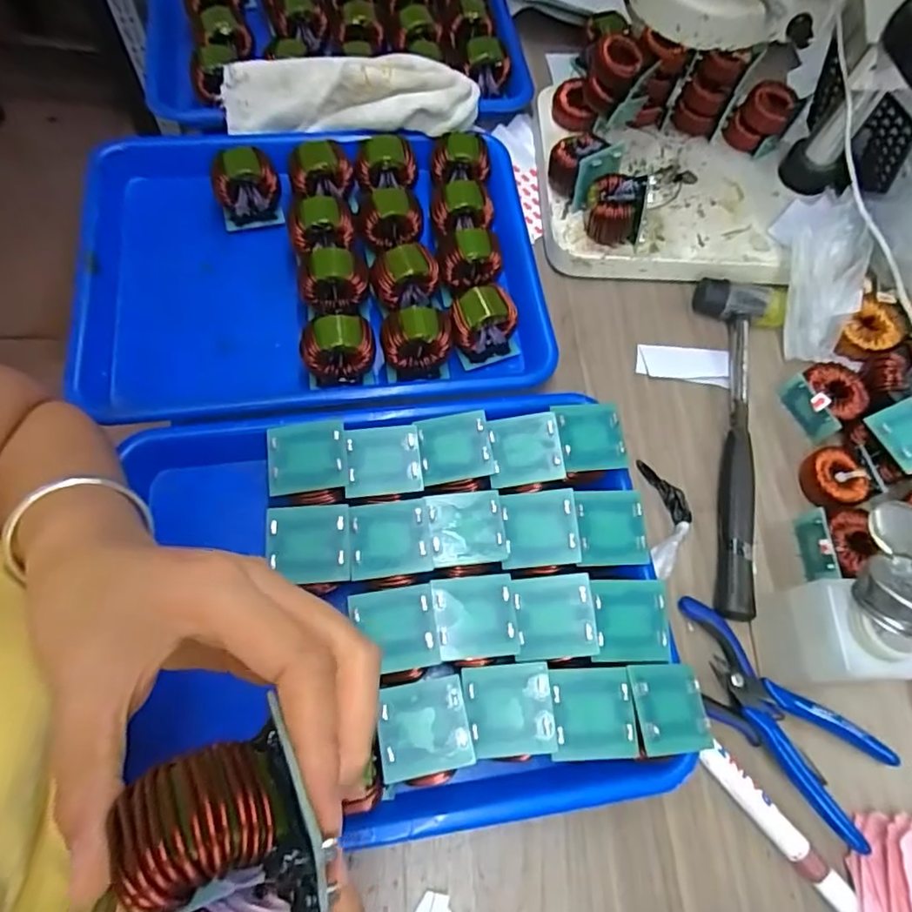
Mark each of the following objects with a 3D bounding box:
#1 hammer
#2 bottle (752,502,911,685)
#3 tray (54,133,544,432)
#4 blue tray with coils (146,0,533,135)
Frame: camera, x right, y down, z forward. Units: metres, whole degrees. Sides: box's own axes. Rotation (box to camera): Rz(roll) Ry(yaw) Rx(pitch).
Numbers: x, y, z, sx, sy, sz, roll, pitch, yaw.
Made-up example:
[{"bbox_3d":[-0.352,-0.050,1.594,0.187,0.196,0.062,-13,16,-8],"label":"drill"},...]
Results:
[{"bbox_3d":[0.215,-0.016,0.441,0.065,0.027,0.267,8,66,-2],"label":"hammer"},{"bbox_3d":[0.218,0.079,0.343,0.052,0.091,0.092,13,66,1],"label":"bottle"},{"bbox_3d":[-0.103,-0.141,0.451,0.330,0.055,0.250,-5,67,-7],"label":"tray"},{"bbox_3d":[-0.109,-0.402,0.550,0.334,0.053,0.275,-7,67,-8],"label":"blue tray with coils"}]

